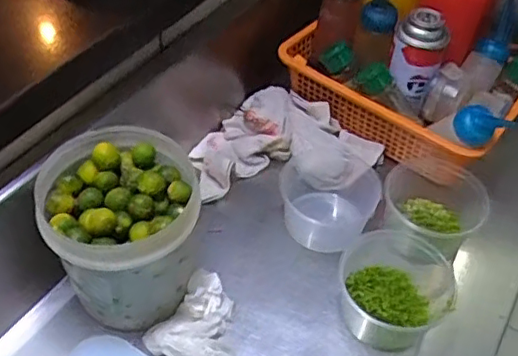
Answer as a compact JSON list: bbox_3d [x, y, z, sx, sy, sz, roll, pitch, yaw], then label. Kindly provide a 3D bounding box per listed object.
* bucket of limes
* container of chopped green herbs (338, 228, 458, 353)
[{"bbox_3d":[-0.127,0.059,0.565,0.131,0.163,0.128,2,48,-2],"label":"bucket of limes"},{"bbox_3d":[0.149,0.114,0.611,0.121,0.061,0.116,2,48,-2],"label":"container of chopped green herbs"}]

